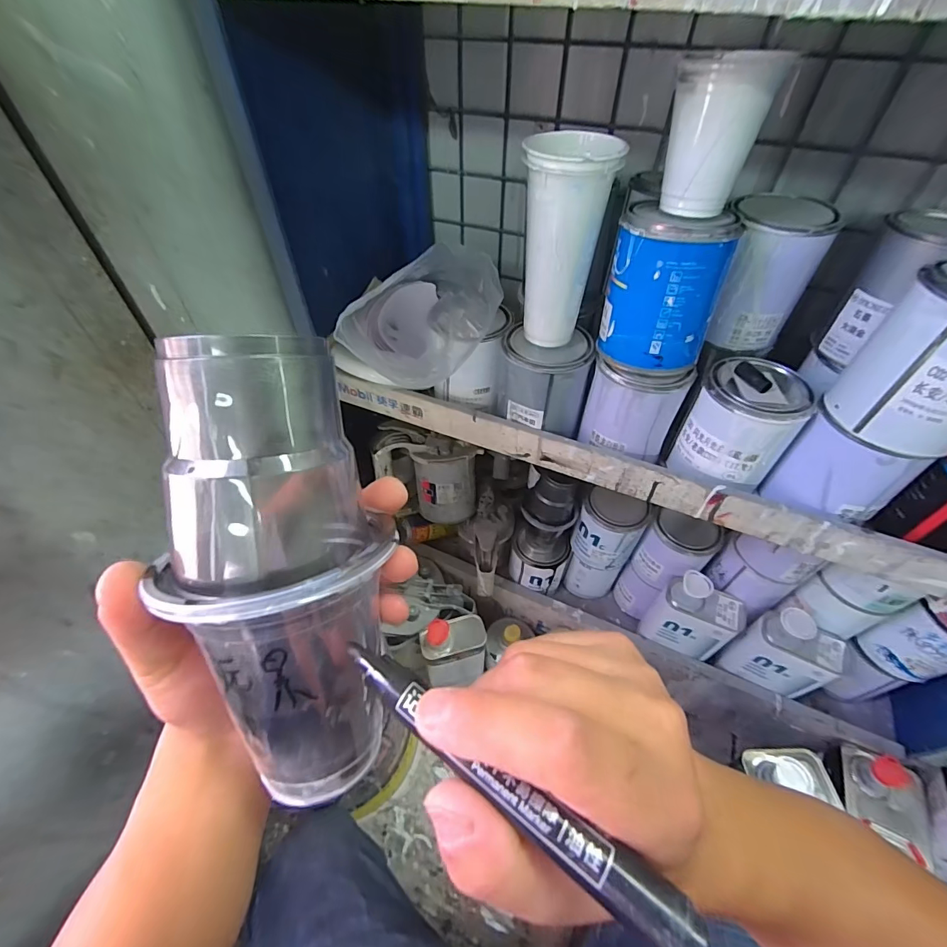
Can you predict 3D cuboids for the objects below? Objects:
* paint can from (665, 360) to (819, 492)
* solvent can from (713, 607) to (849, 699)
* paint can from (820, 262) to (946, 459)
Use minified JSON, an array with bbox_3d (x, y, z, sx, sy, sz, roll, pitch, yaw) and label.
[{"bbox_3d":[0.299,-0.049,0.487,0.101,0.129,0.101,0,47,0],"label":"paint can"},{"bbox_3d":[0.479,0.288,0.671,0.121,0.205,0.065,14,49,12],"label":"solvent can"},{"bbox_3d":[0.389,-0.089,0.359,0.088,0.131,0.088,0,47,0],"label":"paint can"}]

